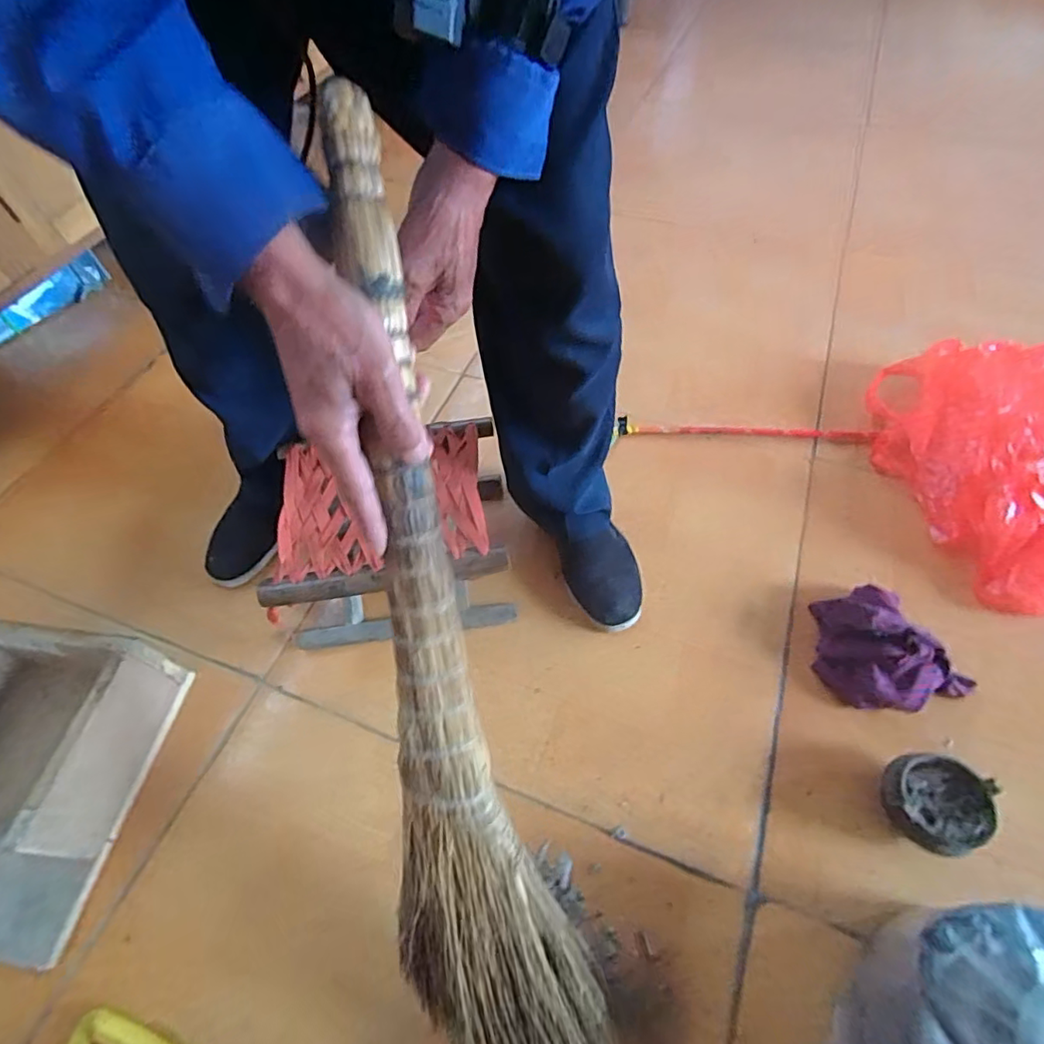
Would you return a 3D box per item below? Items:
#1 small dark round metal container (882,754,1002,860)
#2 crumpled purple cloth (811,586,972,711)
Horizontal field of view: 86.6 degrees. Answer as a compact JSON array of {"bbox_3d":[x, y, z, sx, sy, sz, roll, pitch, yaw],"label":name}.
[{"bbox_3d":[0.417,0.284,0.566,0.084,0.062,0.088,-2,55,2],"label":"small dark round metal container"},{"bbox_3d":[0.420,0.148,0.657,0.125,0.075,0.154,-18,56,-9],"label":"crumpled purple cloth"}]

